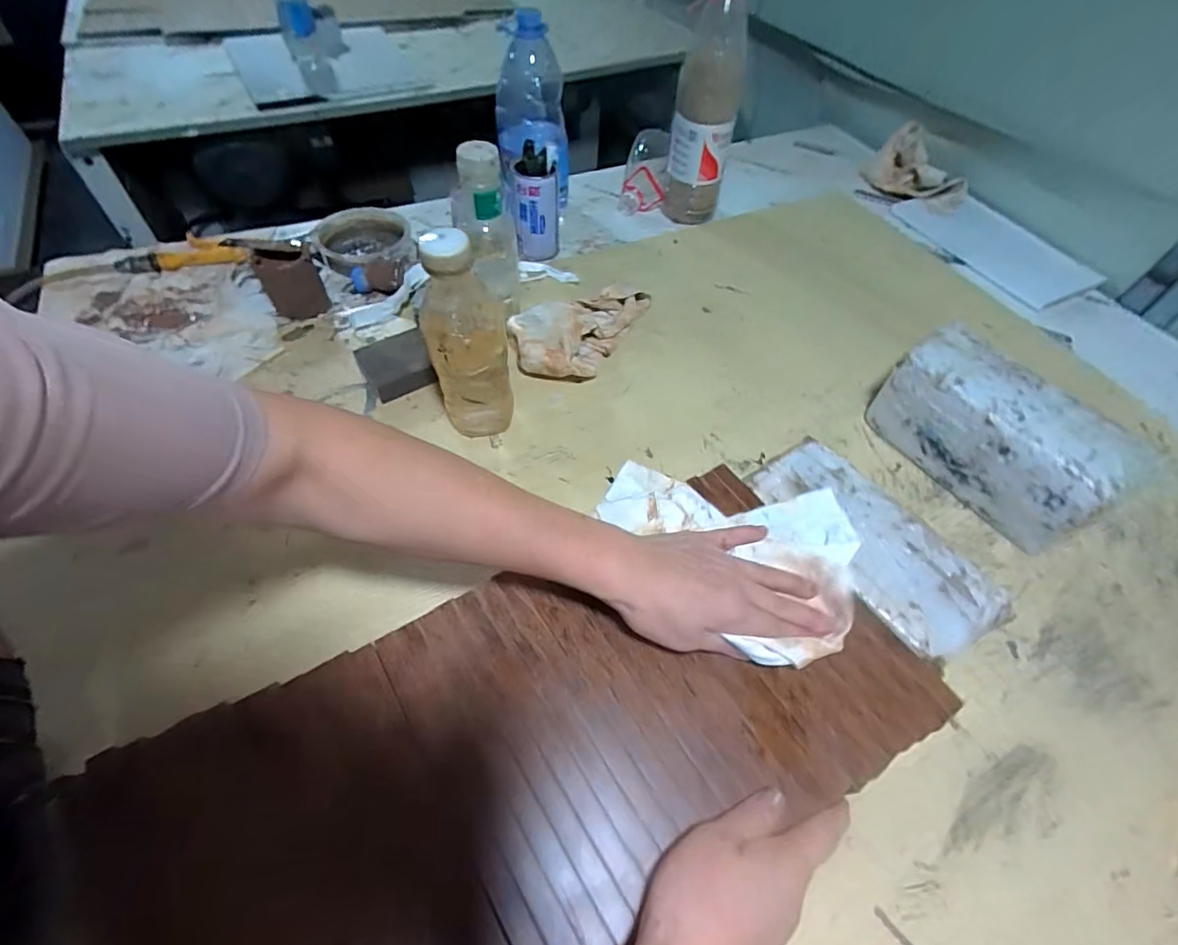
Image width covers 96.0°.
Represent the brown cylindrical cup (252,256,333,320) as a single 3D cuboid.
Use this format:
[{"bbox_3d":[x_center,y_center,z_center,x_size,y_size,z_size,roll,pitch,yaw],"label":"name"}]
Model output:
[{"bbox_3d":[-0.372,-0.238,0.667,0.066,0.070,0.054,-23,61,-19],"label":"brown cylindrical cup"}]

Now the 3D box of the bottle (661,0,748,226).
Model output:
[{"bbox_3d":[0.159,-0.486,0.705,0.084,0.278,0.084,14,55,6],"label":"bottle"}]

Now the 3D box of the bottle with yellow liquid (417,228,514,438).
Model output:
[{"bbox_3d":[-0.115,-0.125,0.492,0.077,0.213,0.087,-10,58,-12],"label":"bottle with yellow liquid"}]

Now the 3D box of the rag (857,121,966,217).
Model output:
[{"bbox_3d":[0.552,-0.497,0.881,0.102,0.072,0.158,-29,63,-22],"label":"rag"}]

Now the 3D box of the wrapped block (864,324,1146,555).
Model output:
[{"bbox_3d":[0.400,-0.042,0.529,0.105,0.101,0.214,-30,63,-23],"label":"wrapped block"}]

